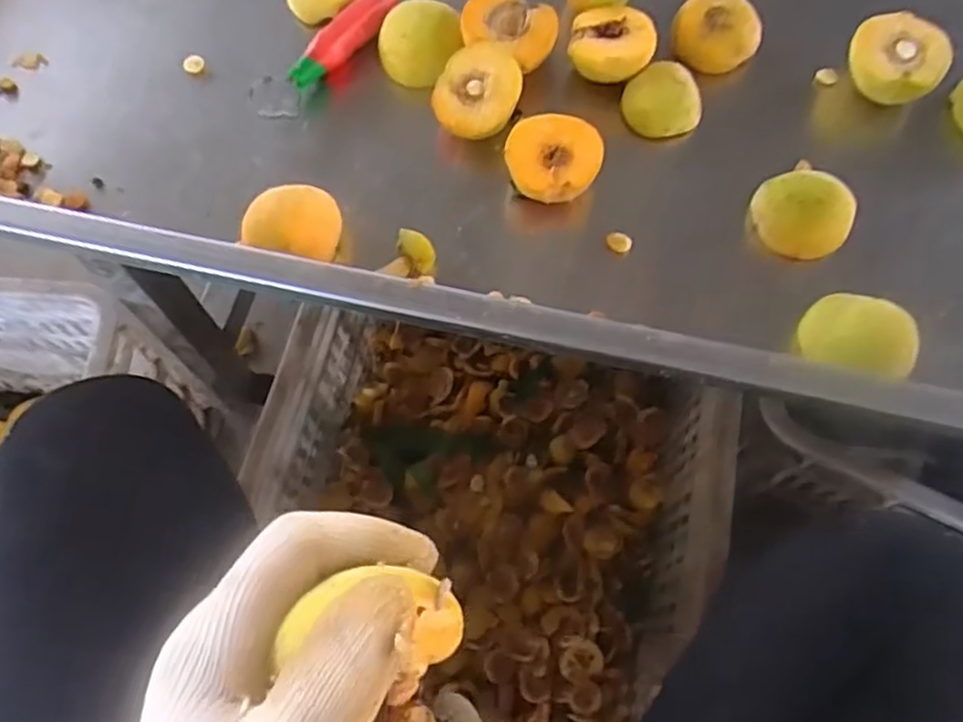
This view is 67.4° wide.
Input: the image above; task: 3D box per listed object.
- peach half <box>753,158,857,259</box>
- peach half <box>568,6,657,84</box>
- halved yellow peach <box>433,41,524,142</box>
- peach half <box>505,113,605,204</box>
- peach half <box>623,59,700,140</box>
[{"bbox_3d":[0.203,-0.092,0.459,0.059,0.038,0.049,36,73,15],"label":"peach half"},{"bbox_3d":[0.090,-0.215,0.505,0.057,0.039,0.061,11,68,5],"label":"peach half"},{"bbox_3d":[-0.002,-0.177,0.490,0.056,0.042,0.057,2,68,3],"label":"halved yellow peach"},{"bbox_3d":[0.046,-0.129,0.470,0.059,0.030,0.055,3,83,0],"label":"peach half"},{"bbox_3d":[0.124,-0.179,0.494,0.045,0.027,0.045,-1,68,2],"label":"peach half"}]

